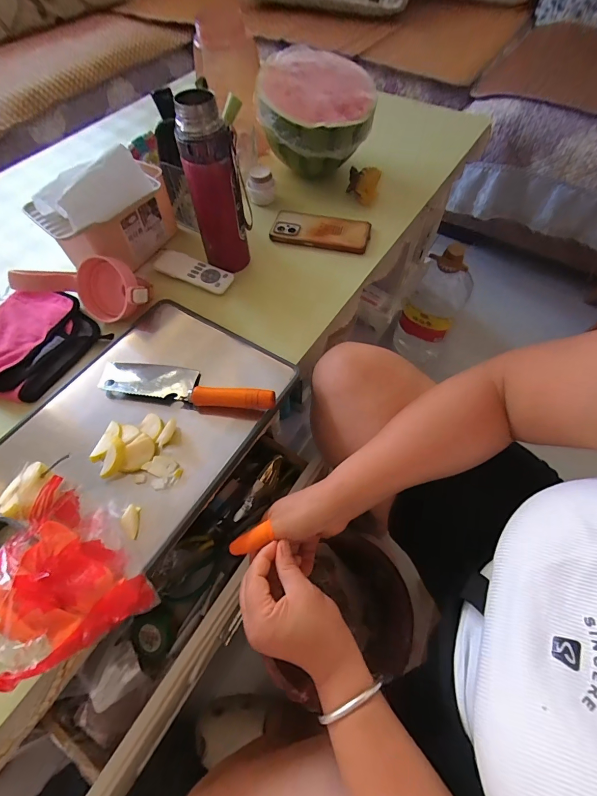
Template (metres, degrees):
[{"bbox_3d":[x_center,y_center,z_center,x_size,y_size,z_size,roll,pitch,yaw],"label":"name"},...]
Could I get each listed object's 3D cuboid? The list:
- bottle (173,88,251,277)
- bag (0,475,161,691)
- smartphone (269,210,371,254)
[{"bbox_3d":[-0.110,-0.275,0.485,0.057,0.213,0.058,27,63,15],"label":"bottle"},{"bbox_3d":[-0.215,0.158,0.316,0.111,0.043,0.139,-37,66,-20],"label":"bag"},{"bbox_3d":[0.038,-0.288,0.610,0.165,0.018,0.081,16,61,10],"label":"smartphone"}]

